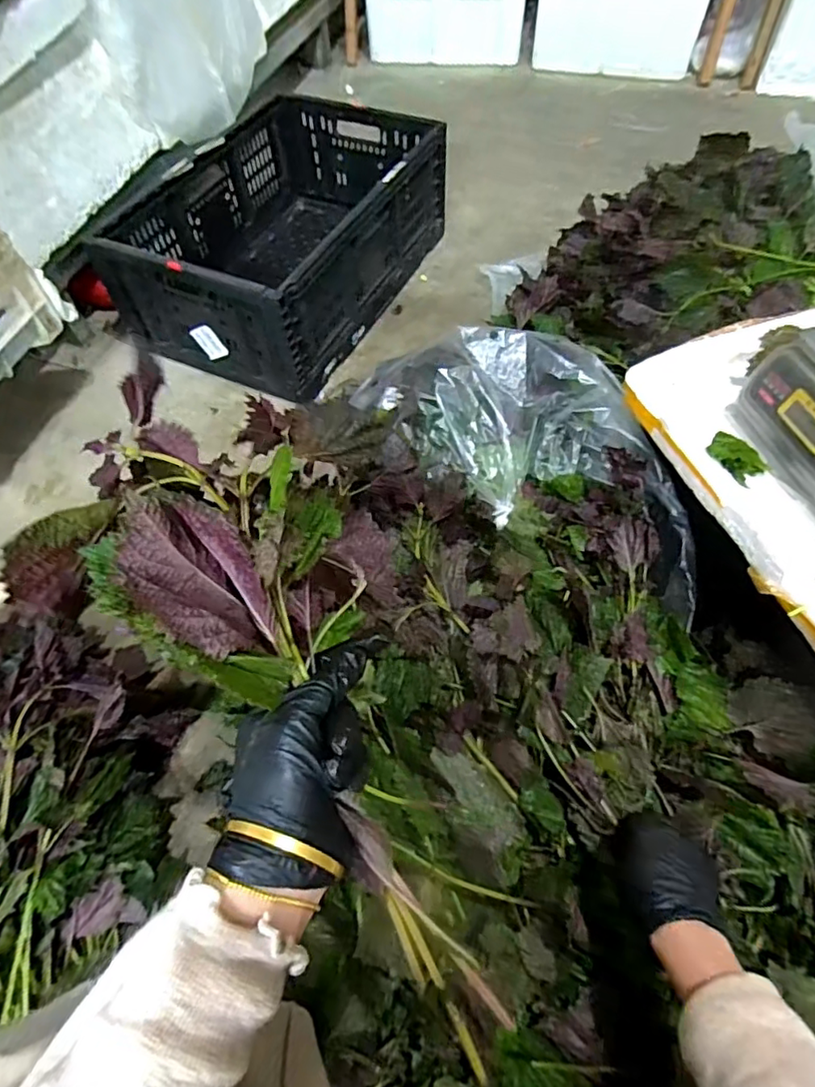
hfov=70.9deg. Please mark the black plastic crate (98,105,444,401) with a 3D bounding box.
[{"bbox_3d":[-0.230,-0.602,1.106,0.422,0.211,0.617,23,63,15],"label":"black plastic crate"}]

